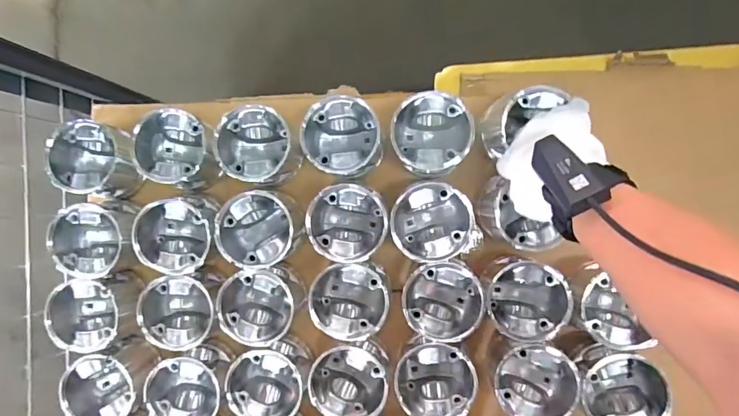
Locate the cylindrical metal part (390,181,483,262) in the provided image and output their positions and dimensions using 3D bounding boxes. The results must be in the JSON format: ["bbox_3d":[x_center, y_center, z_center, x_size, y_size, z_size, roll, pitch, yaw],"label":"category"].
[{"bbox_3d":[0.076,0.016,0.554,0.092,0.077,0.092,0,91,6],"label":"cylindrical metal part"}]

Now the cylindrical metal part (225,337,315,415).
[{"bbox_3d":[-0.126,0.219,0.587,0.090,0.078,0.096,0,91,6],"label":"cylindrical metal part"}]

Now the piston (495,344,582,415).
[{"bbox_3d":[0.198,0.207,0.547,0.091,0.073,0.086,0,91,6],"label":"piston"}]

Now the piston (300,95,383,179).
[{"bbox_3d":[-0.032,-0.086,0.578,0.092,0.081,0.095,0,91,6],"label":"piston"}]

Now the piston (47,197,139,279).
[{"bbox_3d":[-0.340,0.039,0.592,0.098,0.080,0.094,0,91,6],"label":"piston"}]

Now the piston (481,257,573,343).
[{"bbox_3d":[0.187,0.107,0.554,0.090,0.067,0.091,0,91,6],"label":"piston"}]

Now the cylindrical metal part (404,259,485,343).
[{"bbox_3d":[0.090,0.110,0.568,0.091,0.078,0.092,0,91,6],"label":"cylindrical metal part"}]

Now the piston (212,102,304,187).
[{"bbox_3d":[-0.140,-0.079,0.585,0.096,0.089,0.088,0,91,6],"label":"piston"}]

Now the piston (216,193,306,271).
[{"bbox_3d":[-0.135,0.027,0.585,0.091,0.085,0.091,0,91,6],"label":"piston"}]

